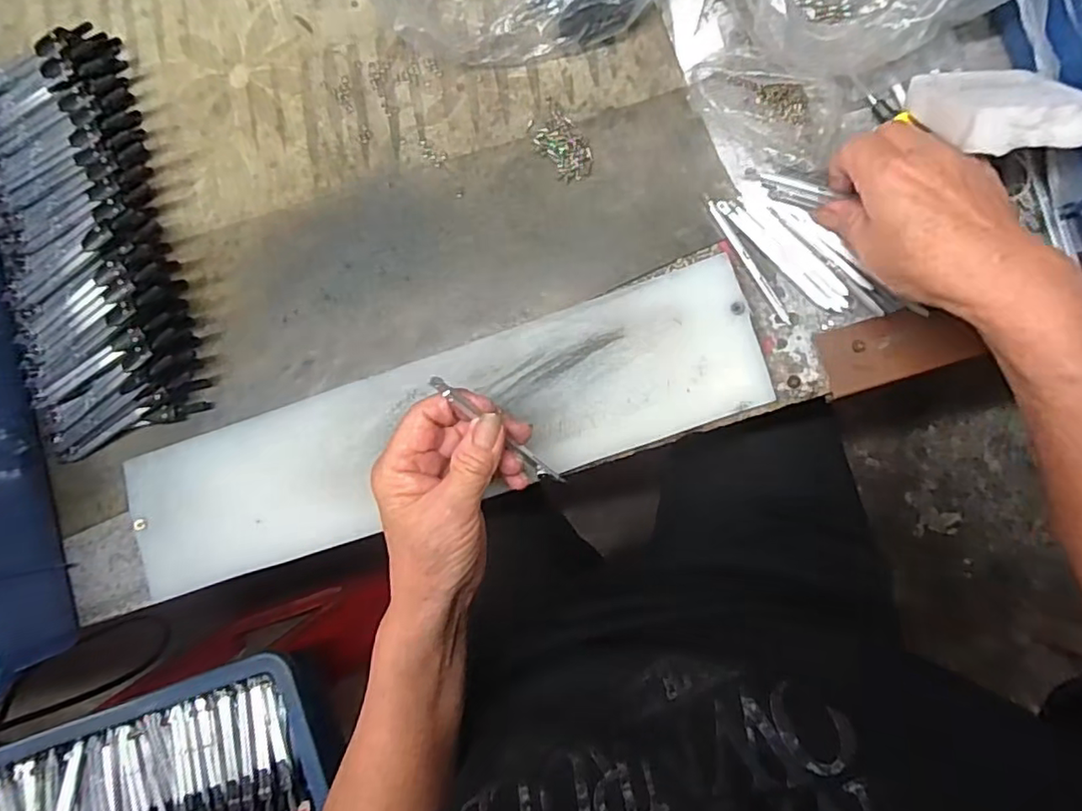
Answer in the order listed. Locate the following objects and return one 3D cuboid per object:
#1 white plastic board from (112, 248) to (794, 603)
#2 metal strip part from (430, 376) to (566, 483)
[{"bbox_3d":[-0.063,0.017,0.371,0.395,0.010,0.088,-19,84,3],"label":"white plastic board"},{"bbox_3d":[-0.021,0.015,0.314,0.008,0.004,0.096,-46,118,4],"label":"metal strip part"}]

